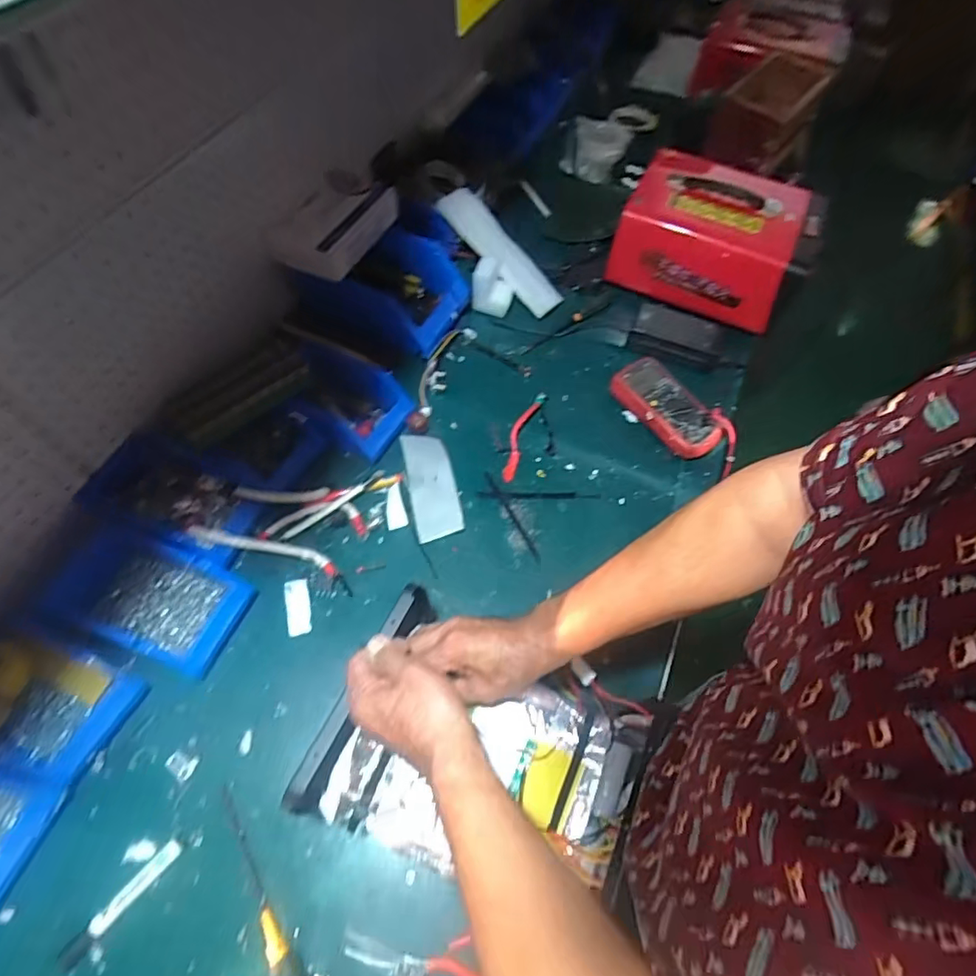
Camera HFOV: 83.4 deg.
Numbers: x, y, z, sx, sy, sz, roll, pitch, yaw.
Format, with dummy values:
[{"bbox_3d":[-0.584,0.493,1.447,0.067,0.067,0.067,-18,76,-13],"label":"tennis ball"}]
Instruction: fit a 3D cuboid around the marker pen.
[{"bbox_3d":[-0.356,0.402,0.531,0.019,0.019,0.128,39,64,17],"label":"marker pen"}]

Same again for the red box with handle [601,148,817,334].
[{"bbox_3d":[0.384,-0.441,0.973,0.288,0.162,0.222,20,60,7],"label":"red box with handle"}]

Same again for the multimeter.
[{"bbox_3d":[0.278,-0.122,0.852,0.092,0.049,0.181,-38,69,-23],"label":"multimeter"}]

